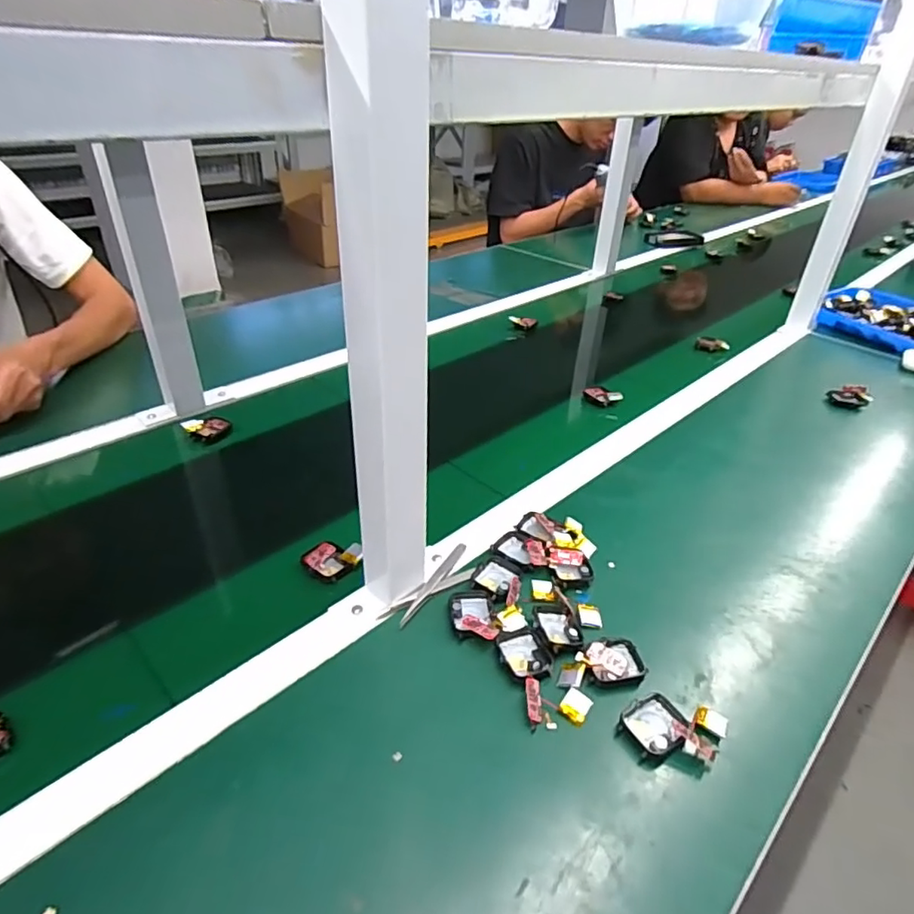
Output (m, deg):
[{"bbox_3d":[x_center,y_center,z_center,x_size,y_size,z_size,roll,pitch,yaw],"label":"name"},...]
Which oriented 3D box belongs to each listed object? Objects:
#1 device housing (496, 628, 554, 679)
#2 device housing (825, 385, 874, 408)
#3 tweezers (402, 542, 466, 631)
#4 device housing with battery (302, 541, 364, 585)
[{"bbox_3d":[0.055,0.160,0.467,0.038,0.009,0.046,-11,37,-19],"label":"device housing"},{"bbox_3d":[0.601,-0.092,0.882,0.059,0.029,0.035,22,39,25],"label":"device housing"},{"bbox_3d":[-0.019,0.115,0.532,0.012,0.013,0.119,17,37,18],"label":"tweezers"},{"bbox_3d":[-0.122,0.098,0.555,0.048,0.014,0.046,26,41,29],"label":"device housing with battery"}]

